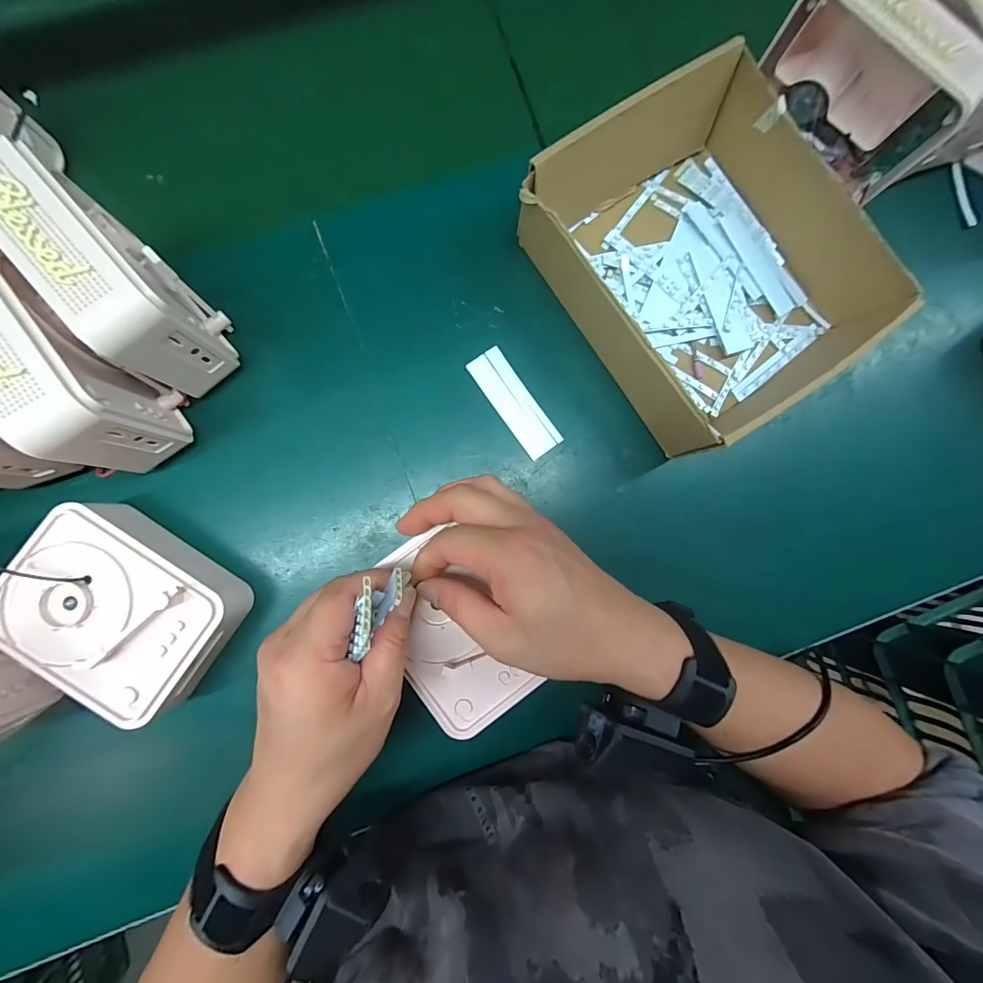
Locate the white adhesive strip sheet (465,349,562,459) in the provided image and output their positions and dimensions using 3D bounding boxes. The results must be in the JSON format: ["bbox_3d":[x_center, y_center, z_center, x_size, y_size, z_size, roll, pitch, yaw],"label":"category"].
[{"bbox_3d":[0.018,-0.067,0.318,0.029,0.004,0.088,-35,89,-3],"label":"white adhesive strip sheet"}]

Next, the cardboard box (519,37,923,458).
[{"bbox_3d":[0.154,-0.165,0.298,0.188,0.070,0.223,-34,89,-4],"label":"cardboard box"}]

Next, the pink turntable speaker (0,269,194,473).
[{"bbox_3d":[-0.253,-0.075,0.256,0.055,0.102,0.124,-30,89,-4],"label":"pink turntable speaker"}]

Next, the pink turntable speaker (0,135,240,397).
[{"bbox_3d":[-0.227,-0.124,0.260,0.059,0.103,0.121,-42,89,-4],"label":"pink turntable speaker"}]

